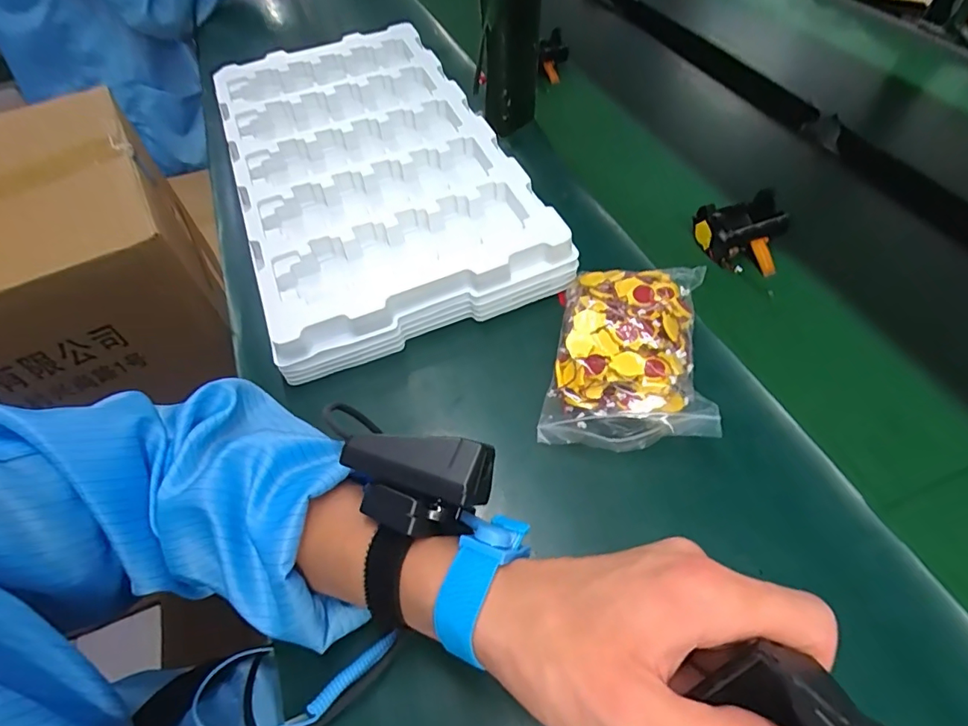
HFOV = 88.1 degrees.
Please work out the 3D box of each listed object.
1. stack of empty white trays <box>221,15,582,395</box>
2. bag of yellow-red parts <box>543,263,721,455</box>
[{"bbox_3d":[-0.118,-0.197,0.507,0.247,0.073,0.428,-21,55,-9],"label":"stack of empty white trays"},{"bbox_3d":[0.103,-0.011,0.364,0.106,0.038,0.151,5,55,9],"label":"bag of yellow-red parts"}]

